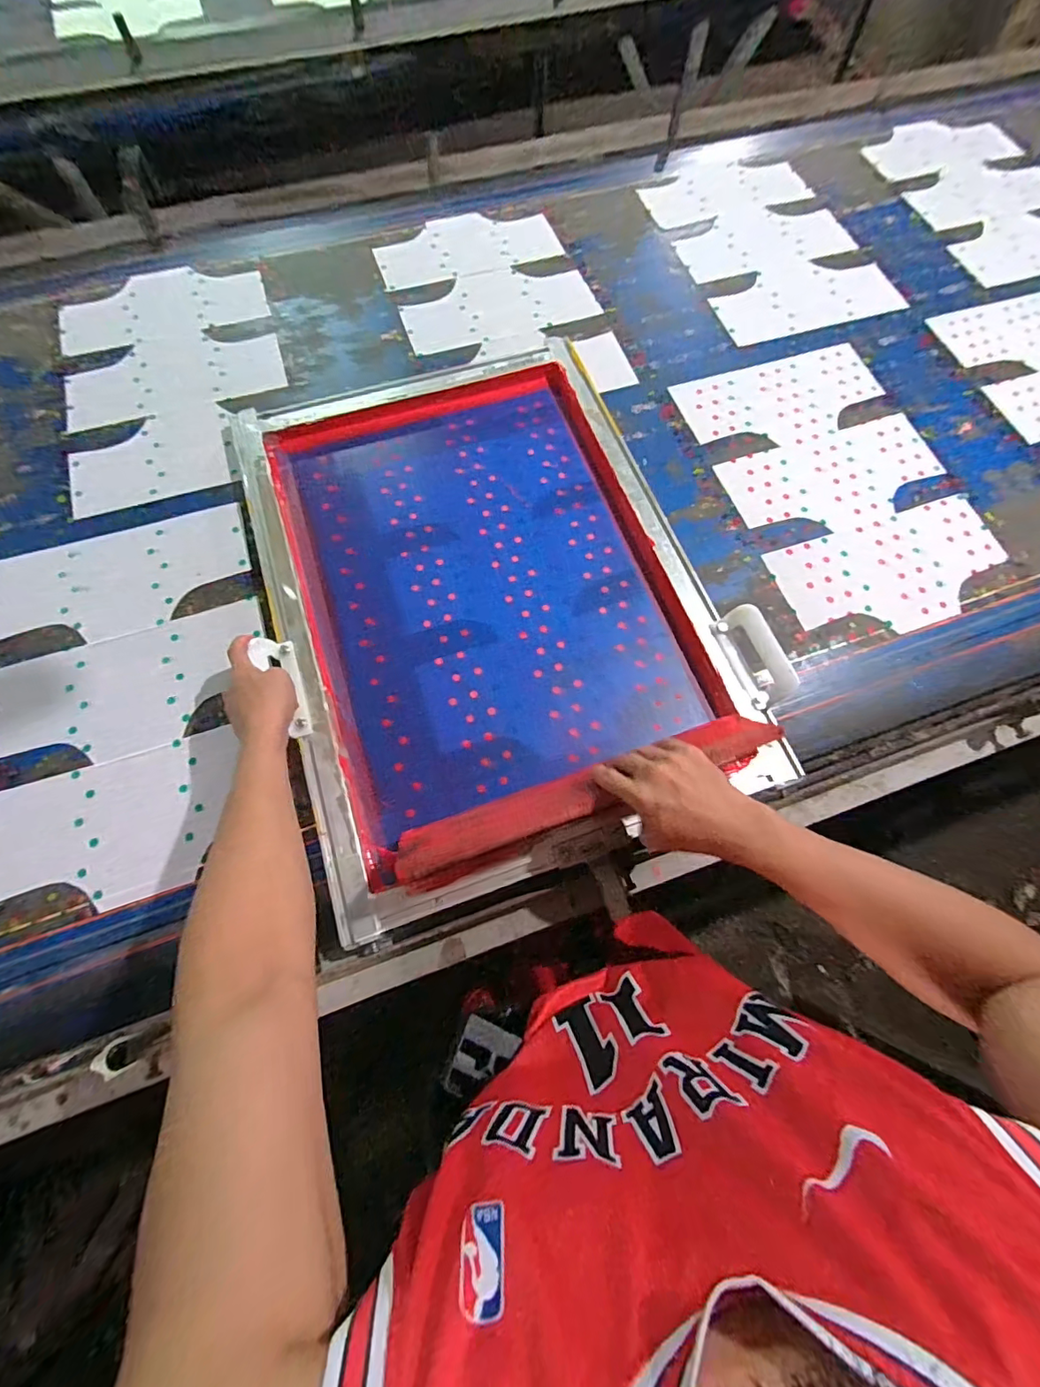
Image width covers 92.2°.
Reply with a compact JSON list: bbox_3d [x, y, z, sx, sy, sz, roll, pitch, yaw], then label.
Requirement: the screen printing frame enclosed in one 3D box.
[{"bbox_3d":[-0.045,-0.150,0.663,0.540,0.043,0.727,-18,70,-8],"label":"screen printing frame"}]

